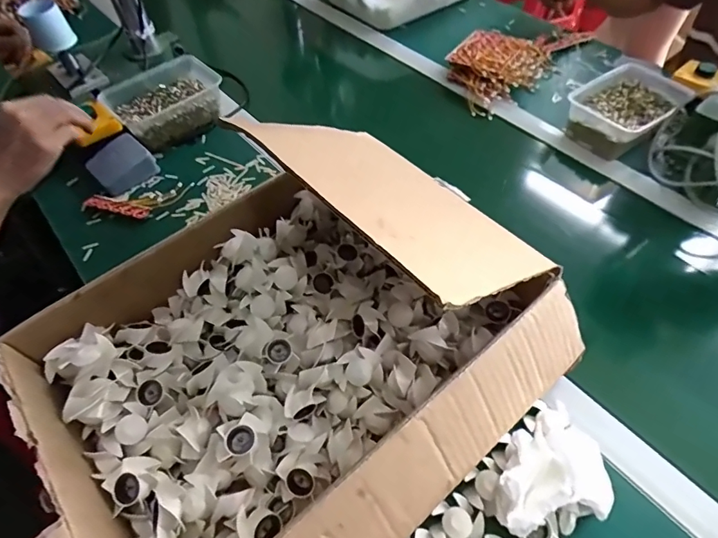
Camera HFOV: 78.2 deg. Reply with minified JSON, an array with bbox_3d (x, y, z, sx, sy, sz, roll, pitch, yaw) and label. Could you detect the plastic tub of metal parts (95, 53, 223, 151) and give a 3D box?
[{"bbox_3d":[-0.304,-0.265,0.695,0.158,0.072,0.127,-33,59,-21],"label":"plastic tub of metal parts"}]

